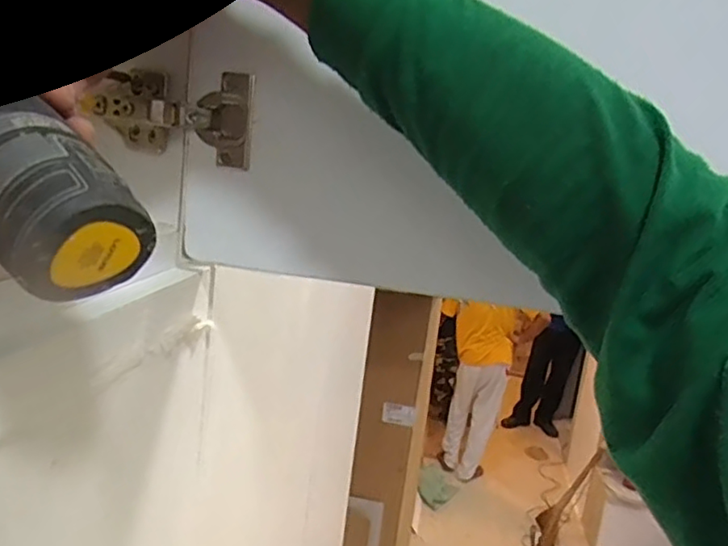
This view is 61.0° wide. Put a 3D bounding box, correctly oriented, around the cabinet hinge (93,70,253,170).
[{"bbox_3d":[-0.127,-0.107,0.415,0.103,0.055,0.030,11,13,20],"label":"cabinet hinge"}]

